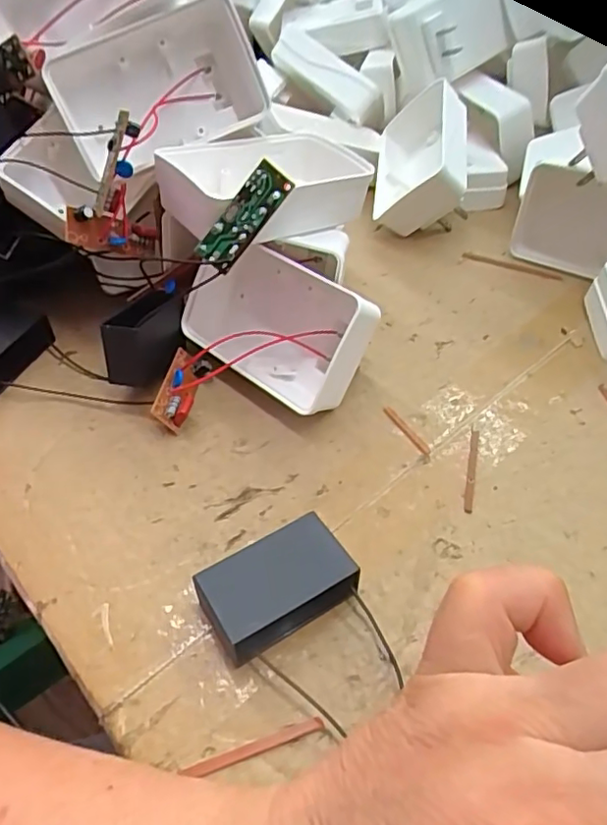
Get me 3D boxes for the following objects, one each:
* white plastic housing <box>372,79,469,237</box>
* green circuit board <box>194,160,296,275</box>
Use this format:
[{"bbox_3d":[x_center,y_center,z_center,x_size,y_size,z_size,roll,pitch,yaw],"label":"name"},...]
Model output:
[{"bbox_3d":[0.076,-0.160,0.376,0.034,0.061,0.094,23,61,-22],"label":"white plastic housing"},{"bbox_3d":[-0.024,-0.077,0.236,0.016,0.044,0.004,38,10,-13],"label":"green circuit board"}]

